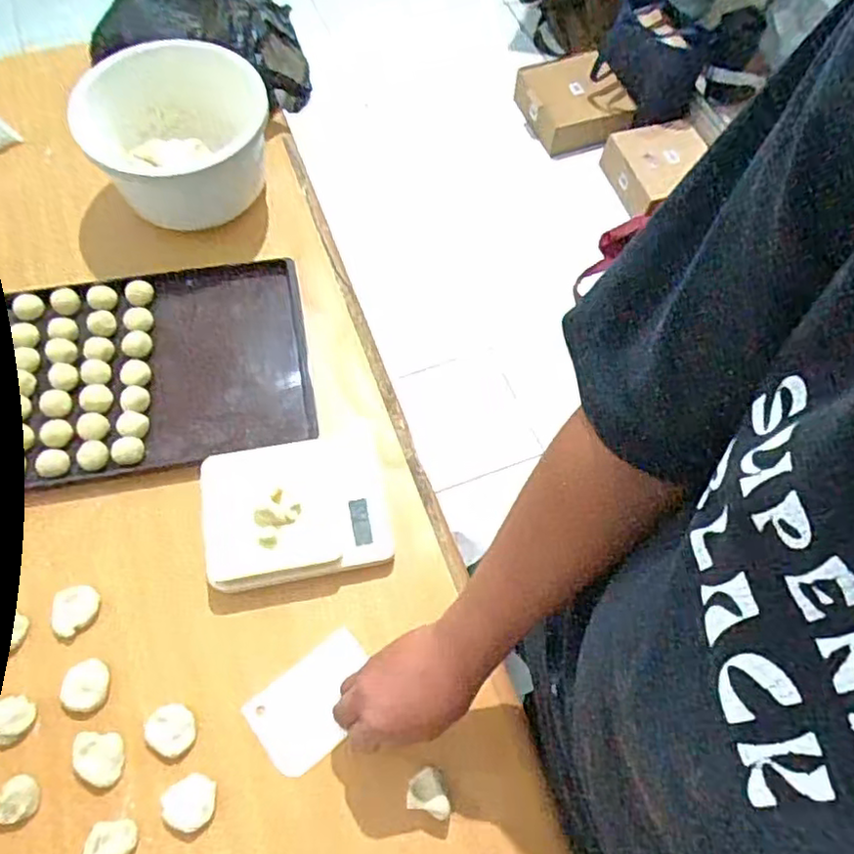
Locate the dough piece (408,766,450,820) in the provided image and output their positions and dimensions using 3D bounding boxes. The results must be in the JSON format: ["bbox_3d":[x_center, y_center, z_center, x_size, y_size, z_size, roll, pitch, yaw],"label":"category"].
[{"bbox_3d":[0.003,0.302,0.546,0.036,0.024,0.032,16,65,5],"label":"dough piece"}]

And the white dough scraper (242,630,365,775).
[{"bbox_3d":[-0.097,0.246,0.589,0.113,0.005,0.076,-35,74,-18],"label":"white dough scraper"}]

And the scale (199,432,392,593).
[{"bbox_3d":[-0.128,0.078,0.644,0.173,0.036,0.136,-10,66,-7],"label":"scale"}]

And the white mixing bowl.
[{"bbox_3d":[-0.295,-0.350,0.802,0.200,0.139,0.202,0,65,-1],"label":"white mixing bowl"}]

